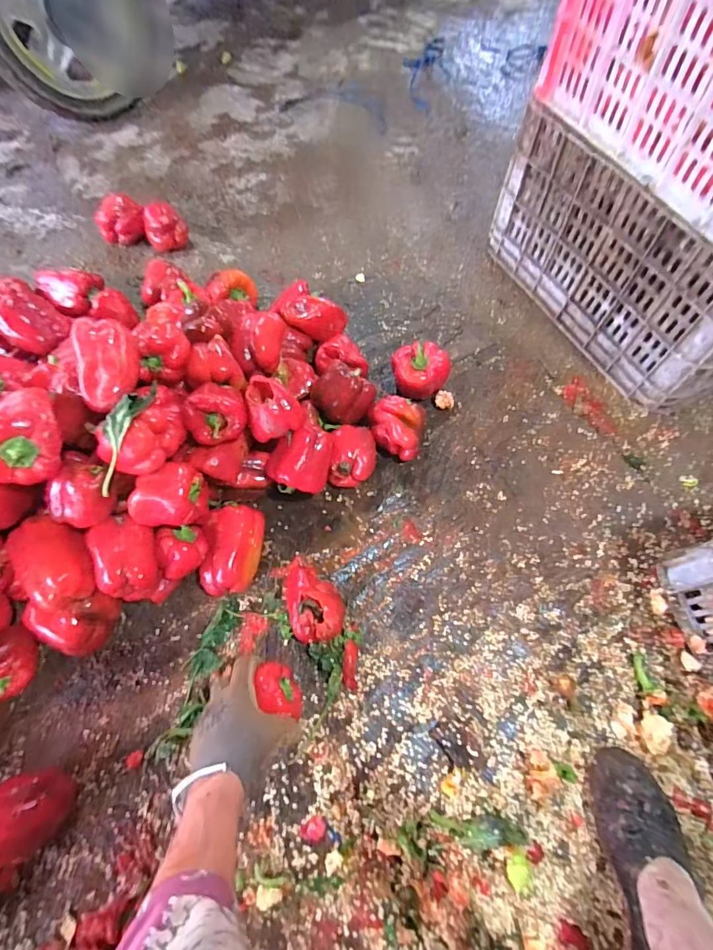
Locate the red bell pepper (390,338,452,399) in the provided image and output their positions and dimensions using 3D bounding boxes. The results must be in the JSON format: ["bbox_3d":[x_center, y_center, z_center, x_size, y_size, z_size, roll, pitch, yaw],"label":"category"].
[{"bbox_3d":[0.105,-0.167,0.771,0.094,0.072,0.081,-1,64,0],"label":"red bell pepper"}]

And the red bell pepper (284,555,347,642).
[{"bbox_3d":[-0.060,0.161,0.620,0.073,0.042,0.120,-16,66,-8],"label":"red bell pepper"}]

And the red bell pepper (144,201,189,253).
[{"bbox_3d":[-0.386,-0.497,0.937,0.082,0.075,0.071,-24,67,-11],"label":"red bell pepper"}]

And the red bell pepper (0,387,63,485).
[{"bbox_3d":[-0.355,-0.043,0.497,0.068,0.059,0.101,5,64,3],"label":"red bell pepper"}]

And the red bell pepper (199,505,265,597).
[{"bbox_3d":[-0.169,0.106,0.638,0.073,0.064,0.113,4,64,2],"label":"red bell pepper"}]

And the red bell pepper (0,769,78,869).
[{"bbox_3d":[-0.365,0.371,0.507,0.088,0.064,0.071,-40,71,-17],"label":"red bell pepper"}]

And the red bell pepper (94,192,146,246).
[{"bbox_3d":[-0.478,-0.515,0.945,0.094,0.080,0.083,-22,67,-11],"label":"red bell pepper"}]

